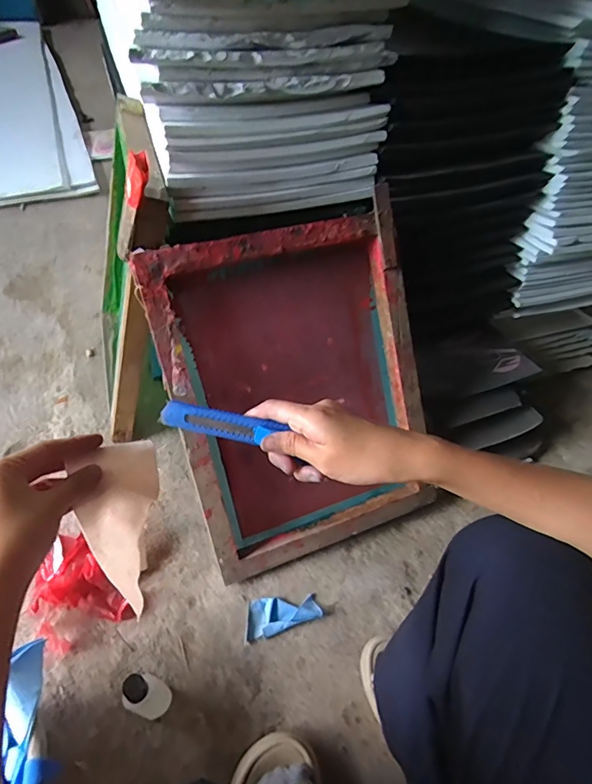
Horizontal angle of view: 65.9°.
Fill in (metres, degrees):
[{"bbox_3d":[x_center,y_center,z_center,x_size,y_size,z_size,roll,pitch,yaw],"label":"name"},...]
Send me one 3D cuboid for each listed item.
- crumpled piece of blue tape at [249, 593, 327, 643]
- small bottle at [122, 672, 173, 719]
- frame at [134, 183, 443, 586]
[{"bbox_3d":[-0.017,0.311,0.639,0.102,0.015,0.048,-6,50,-11],"label":"crumpled piece of blue tape"},{"bbox_3d":[-0.175,0.358,0.540,0.039,0.095,0.038,3,49,-3],"label":"small bottle"},{"bbox_3d":[0.008,0.001,0.658,0.368,0.466,0.055,-17,15,-16],"label":"frame"}]

